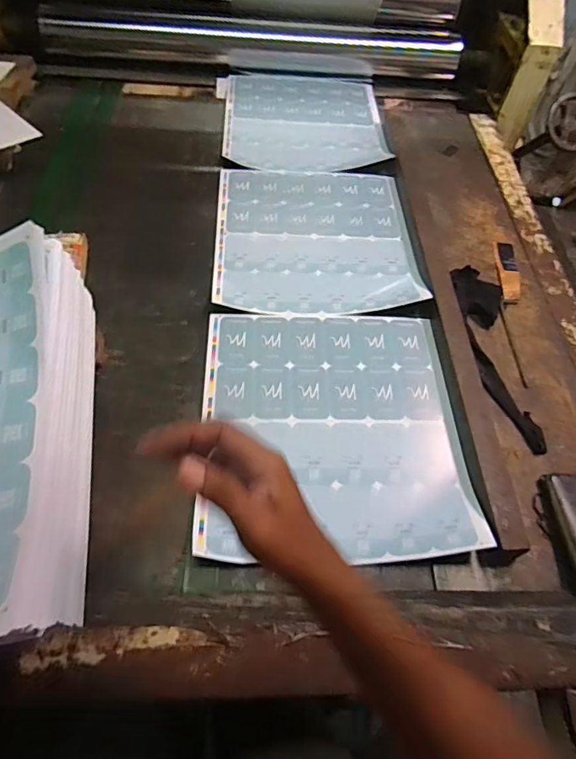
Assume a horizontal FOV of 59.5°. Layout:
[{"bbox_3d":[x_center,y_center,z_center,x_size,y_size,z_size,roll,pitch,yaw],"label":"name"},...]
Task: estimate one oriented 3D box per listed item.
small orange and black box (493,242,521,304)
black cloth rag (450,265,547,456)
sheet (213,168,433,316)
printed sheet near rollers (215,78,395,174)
[{"bbox_3d":[0.405,-0.201,0.927,0.038,0.009,0.167,9,56,1],"label":"small orange and black box"},{"bbox_3d":[0.326,-0.052,0.801,0.092,0.032,0.354,3,56,-3],"label":"black cloth rag"},{"bbox_3d":[0.048,-0.268,0.934,0.353,0.020,0.382,0,56,-4],"label":"sheet"},{"bbox_3d":[0.035,-0.604,1.162,0.366,0.007,0.387,-3,57,-7],"label":"printed sheet near rollers"}]

